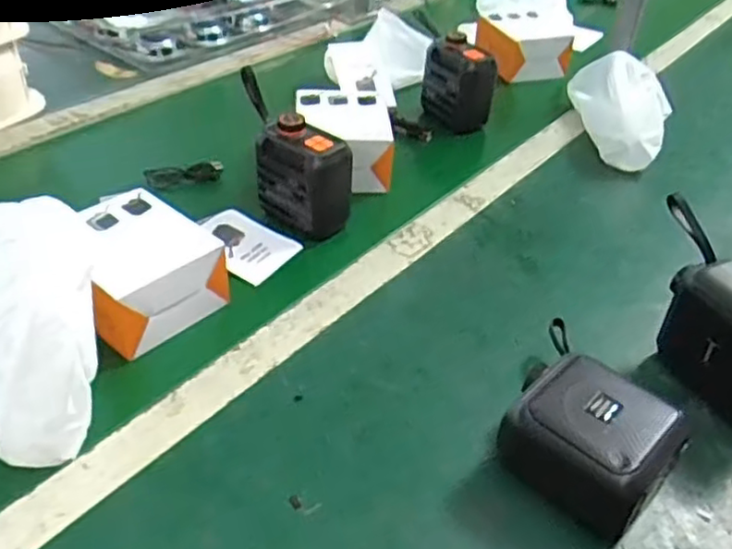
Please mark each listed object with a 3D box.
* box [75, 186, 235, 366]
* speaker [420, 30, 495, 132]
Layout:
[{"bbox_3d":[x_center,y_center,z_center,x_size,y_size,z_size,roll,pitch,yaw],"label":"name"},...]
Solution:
[{"bbox_3d":[-0.182,-0.006,0.545,0.112,0.056,0.105,32,46,29],"label":"box"},{"bbox_3d":[0.113,-0.236,0.832,0.053,0.086,0.089,-14,42,-21],"label":"speaker"}]

